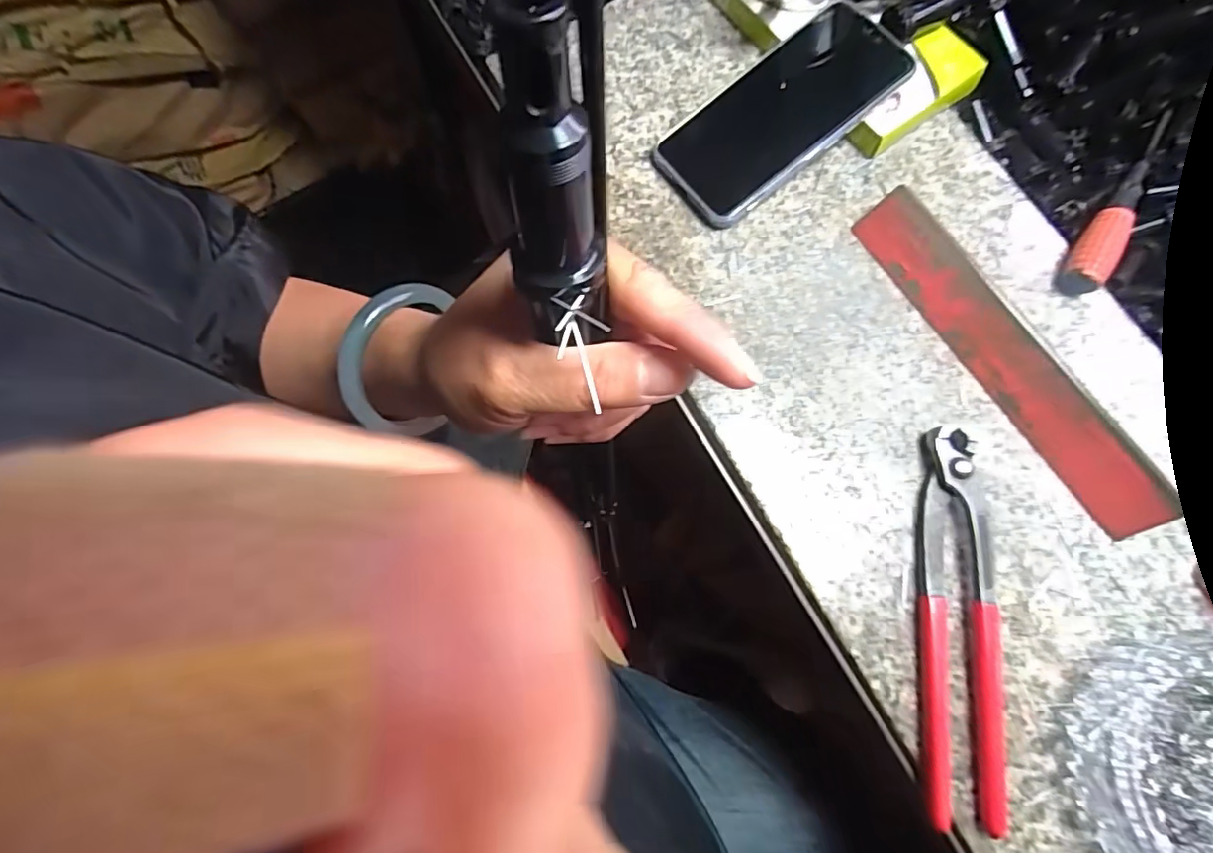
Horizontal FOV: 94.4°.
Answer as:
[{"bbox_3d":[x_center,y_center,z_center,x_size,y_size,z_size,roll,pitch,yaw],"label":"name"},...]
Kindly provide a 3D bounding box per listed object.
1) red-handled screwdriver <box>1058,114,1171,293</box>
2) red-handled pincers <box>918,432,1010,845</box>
[{"bbox_3d":[0.317,-0.135,0.344,0.021,0.021,0.132,36,80,8],"label":"red-handled screwdriver"},{"bbox_3d":[0.185,0.098,0.294,0.037,0.014,0.195,6,77,2],"label":"red-handled pincers"}]

